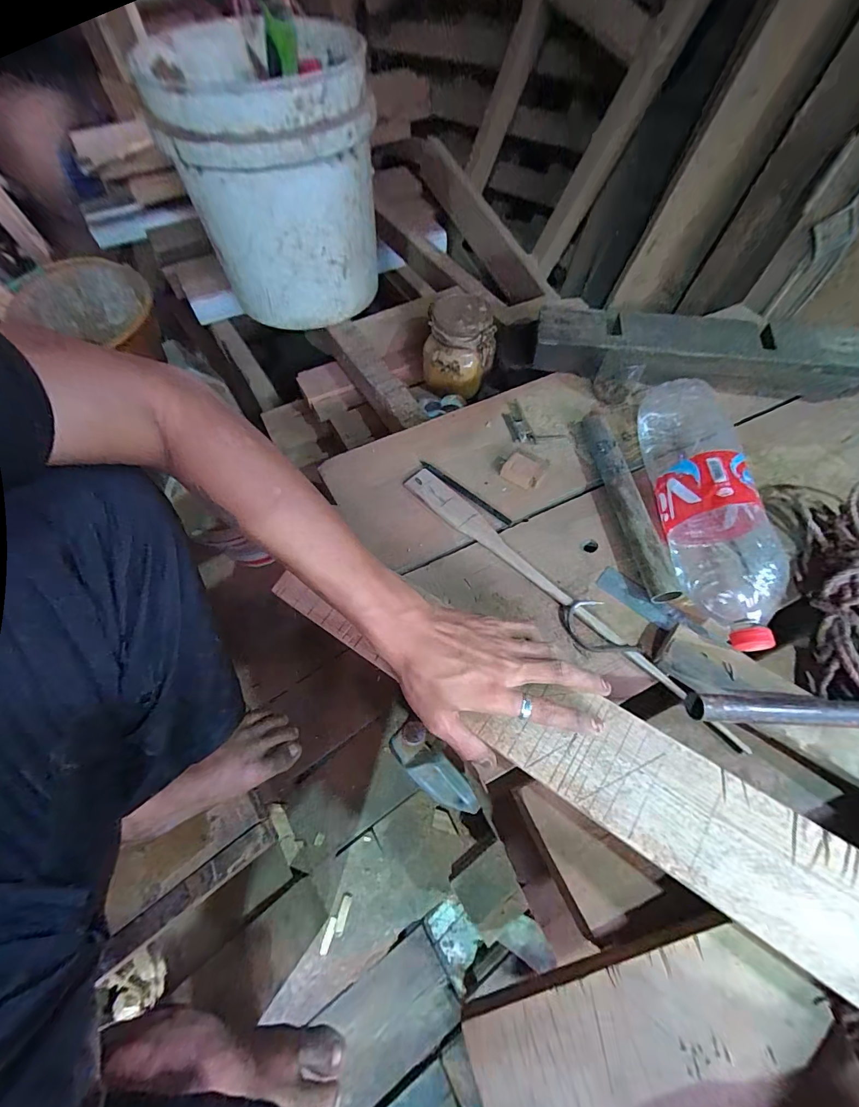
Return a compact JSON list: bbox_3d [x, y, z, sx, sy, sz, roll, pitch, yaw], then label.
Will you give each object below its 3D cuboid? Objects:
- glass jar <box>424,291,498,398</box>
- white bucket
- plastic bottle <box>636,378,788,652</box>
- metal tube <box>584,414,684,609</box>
[{"bbox_3d":[0.047,-0.342,0.671,0.110,0.124,0.110,0,61,0],"label":"glass jar"},{"bbox_3d":[-0.238,-0.574,0.646,0.263,0.286,0.259,-21,63,-11],"label":"white bucket"},{"bbox_3d":[0.311,-0.055,0.439,0.113,0.083,0.320,6,63,4],"label":"plastic bottle"},{"bbox_3d":[0.225,-0.065,0.471,0.030,0.036,0.249,-7,63,-3],"label":"metal tube"}]

